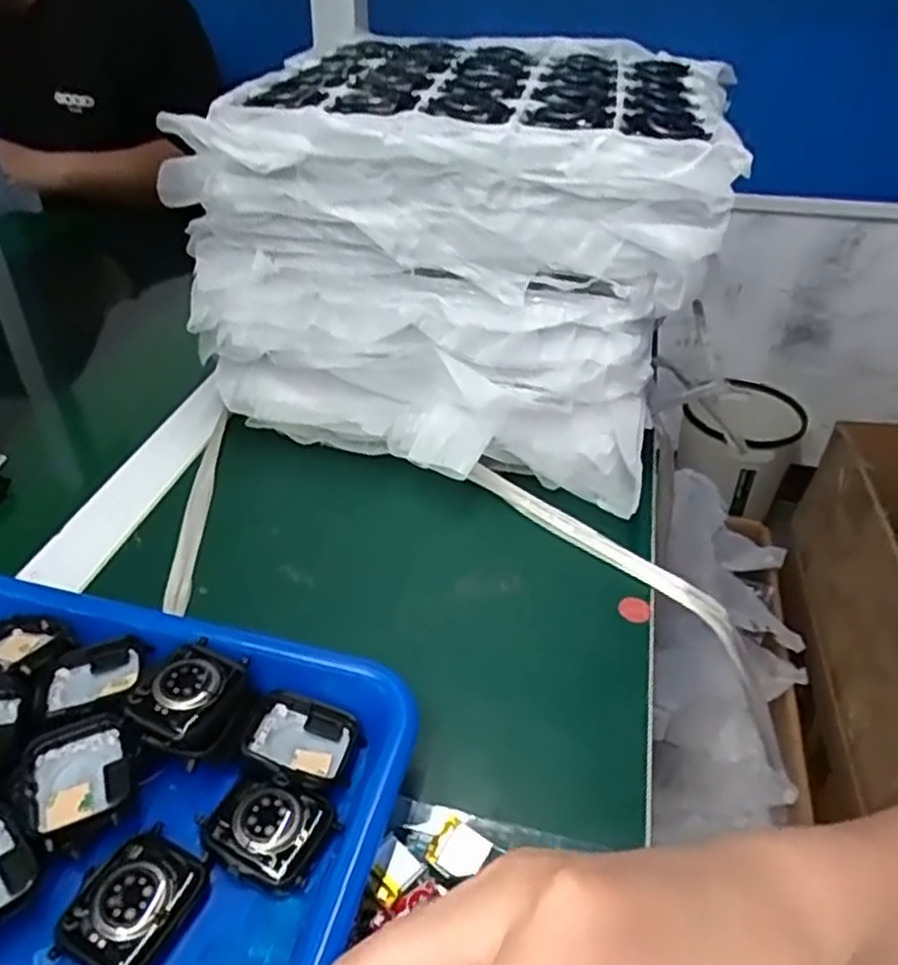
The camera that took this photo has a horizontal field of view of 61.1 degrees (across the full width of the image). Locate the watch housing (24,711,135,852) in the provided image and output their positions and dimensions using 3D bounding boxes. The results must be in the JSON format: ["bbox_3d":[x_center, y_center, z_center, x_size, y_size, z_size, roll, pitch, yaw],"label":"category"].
[{"bbox_3d":[-0.136,0.108,0.283,0.036,0.010,0.049,-19,42,-23],"label":"watch housing"}]

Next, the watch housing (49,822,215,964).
[{"bbox_3d":[-0.108,0.141,0.258,0.037,0.012,0.045,16,40,19],"label":"watch housing"}]

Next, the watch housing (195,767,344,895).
[{"bbox_3d":[-0.067,0.125,0.278,0.045,0.009,0.034,14,40,17],"label":"watch housing"}]

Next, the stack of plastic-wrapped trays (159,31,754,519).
[{"bbox_3d":[0.026,-0.157,0.501,0.290,0.192,0.284,15,40,18],"label":"stack of plastic-wrapped trays"}]

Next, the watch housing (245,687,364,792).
[{"bbox_3d":[-0.060,0.104,0.306,0.045,0.017,0.038,10,39,12],"label":"watch housing"}]

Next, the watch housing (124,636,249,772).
[{"bbox_3d":[-0.101,0.084,0.303,0.036,0.013,0.046,16,40,19],"label":"watch housing"}]

